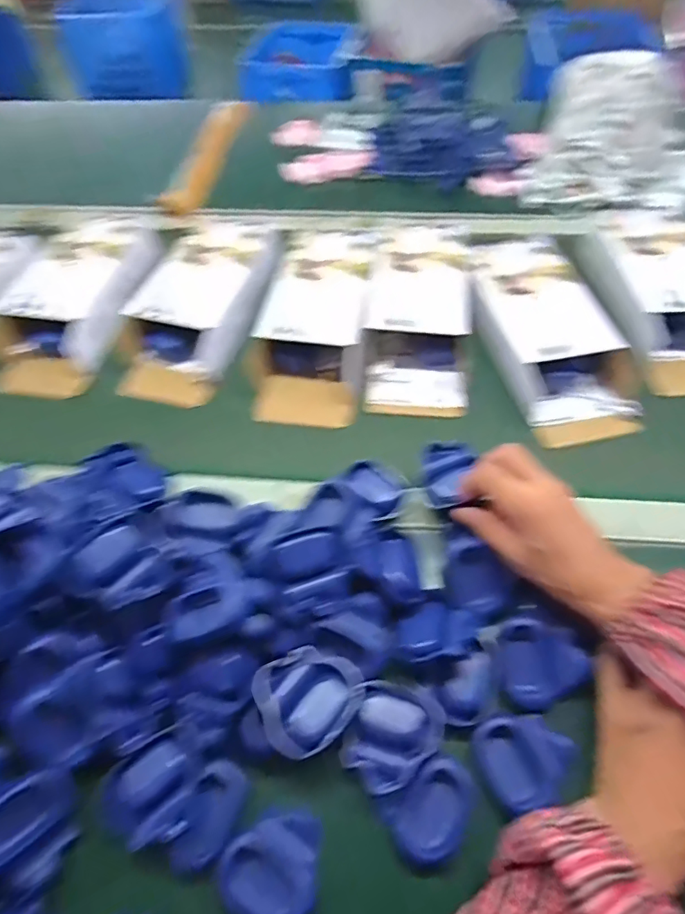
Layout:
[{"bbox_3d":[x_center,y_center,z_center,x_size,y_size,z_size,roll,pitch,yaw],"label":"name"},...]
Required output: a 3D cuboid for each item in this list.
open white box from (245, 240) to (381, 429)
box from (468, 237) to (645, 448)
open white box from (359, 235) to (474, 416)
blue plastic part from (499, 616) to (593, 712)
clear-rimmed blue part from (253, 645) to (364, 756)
[{"bbox_3d":[-0.029,-0.142,0.567,0.113,0.065,0.220,4,54,8],"label":"open white box"},{"bbox_3d":[0.209,-0.127,0.549,0.121,0.073,0.231,-14,54,-6],"label":"box"},{"bbox_3d":[0.087,-0.171,0.581,0.111,0.059,0.191,4,54,8],"label":"open white box"},{"bbox_3d":[0.140,0.144,0.375,0.059,0.013,0.056,-20,54,-10],"label":"blue plastic part"},{"bbox_3d":[-0.021,0.163,0.355,0.068,0.022,0.059,-24,55,-13],"label":"clear-rimmed blue part"}]

